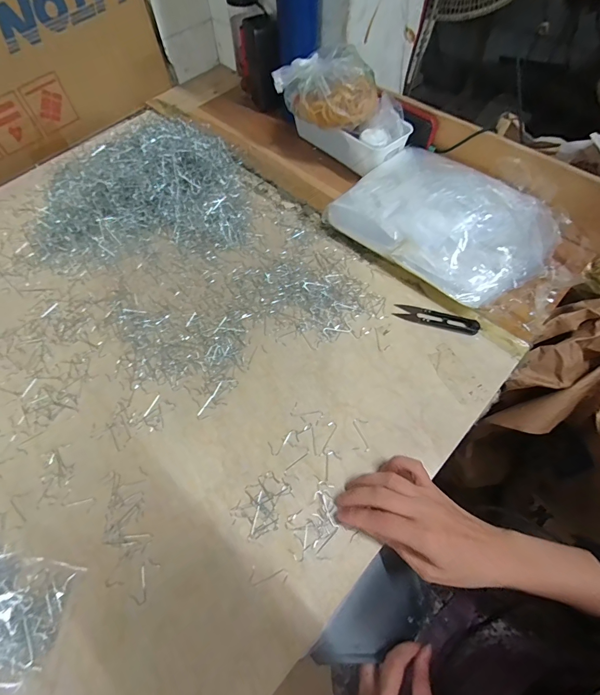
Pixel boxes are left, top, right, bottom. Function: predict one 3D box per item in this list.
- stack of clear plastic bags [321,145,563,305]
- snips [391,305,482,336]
[{"bbox_3d":[0.201,-0.179,0.500,0.272,0.070,0.191,38,69,20],"label":"stack of clear plastic bags"},{"bbox_3d":[0.176,-0.037,0.460,0.103,0.009,0.023,18,63,11],"label":"snips"}]

